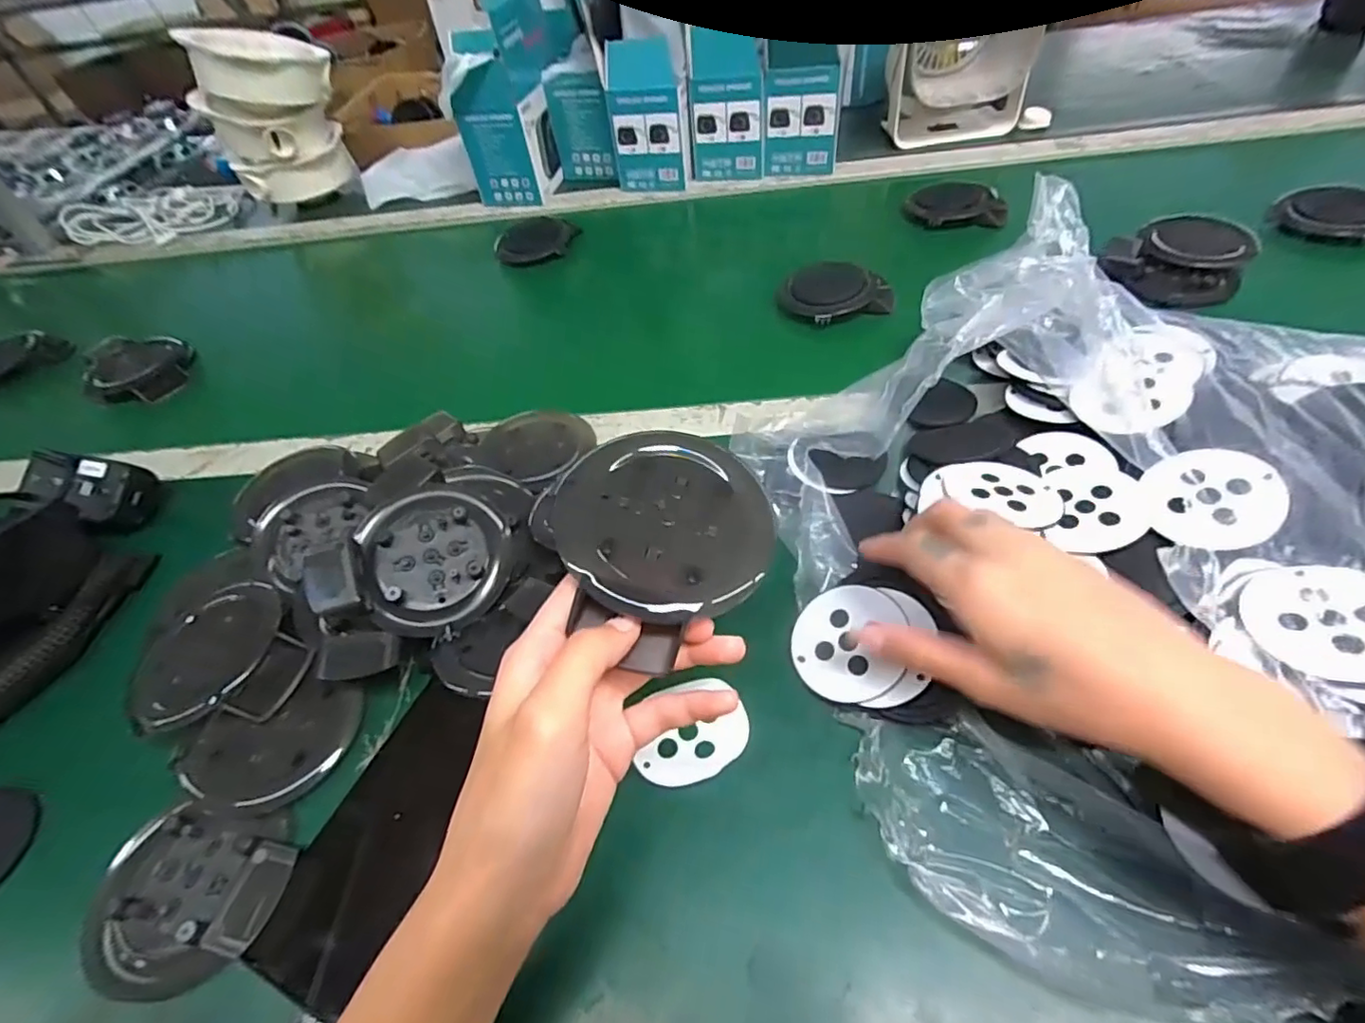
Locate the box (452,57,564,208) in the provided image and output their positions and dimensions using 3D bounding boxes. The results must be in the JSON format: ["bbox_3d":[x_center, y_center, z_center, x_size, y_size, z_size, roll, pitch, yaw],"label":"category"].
[{"bbox_3d":[-0.214,-0.464,0.727,0.086,0.142,0.091,8,52,13],"label":"box"}]

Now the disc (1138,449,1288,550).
[{"bbox_3d":[0.290,-0.007,0.324,0.057,0.004,0.062,-7,55,28],"label":"disc"}]

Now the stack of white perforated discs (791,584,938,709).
[{"bbox_3d":[0.093,0.070,0.315,0.069,0.005,0.062,4,66,31],"label":"stack of white perforated discs"}]

